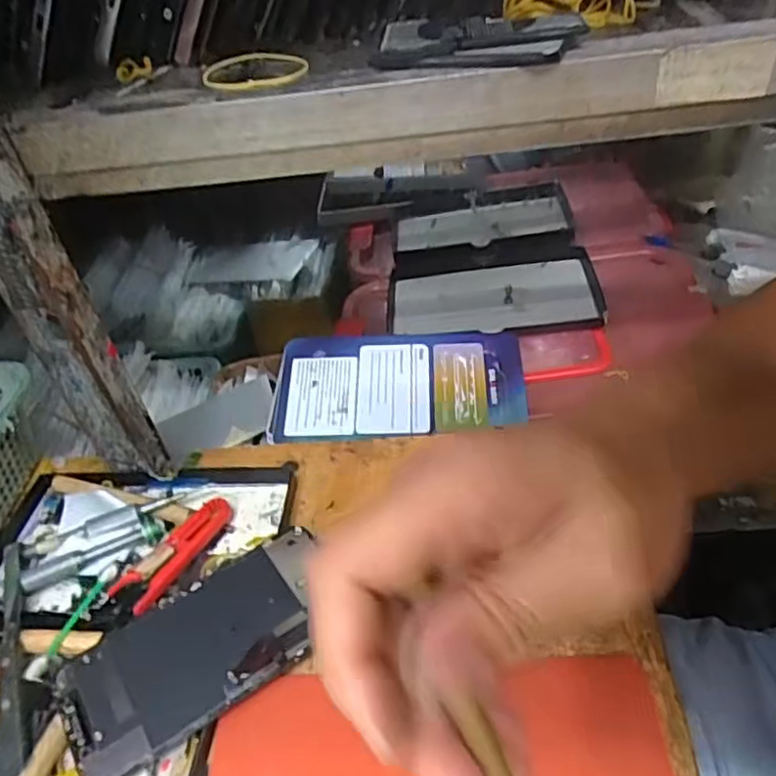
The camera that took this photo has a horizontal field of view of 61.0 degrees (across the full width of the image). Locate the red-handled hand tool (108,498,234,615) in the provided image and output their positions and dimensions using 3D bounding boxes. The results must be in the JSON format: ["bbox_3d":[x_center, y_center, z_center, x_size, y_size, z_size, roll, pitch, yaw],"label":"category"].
[{"bbox_3d":[-0.124,0.097,0.392,0.024,0.012,0.083,17,47,27],"label":"red-handled hand tool"}]

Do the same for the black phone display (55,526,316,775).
[{"bbox_3d":[-0.093,0.127,0.332,0.138,0.010,0.071,-27,47,-21],"label":"black phone display"}]

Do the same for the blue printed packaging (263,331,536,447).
[{"bbox_3d":[0.007,-0.003,0.498,0.188,0.012,0.095,-6,56,-1],"label":"blue printed packaging"}]

